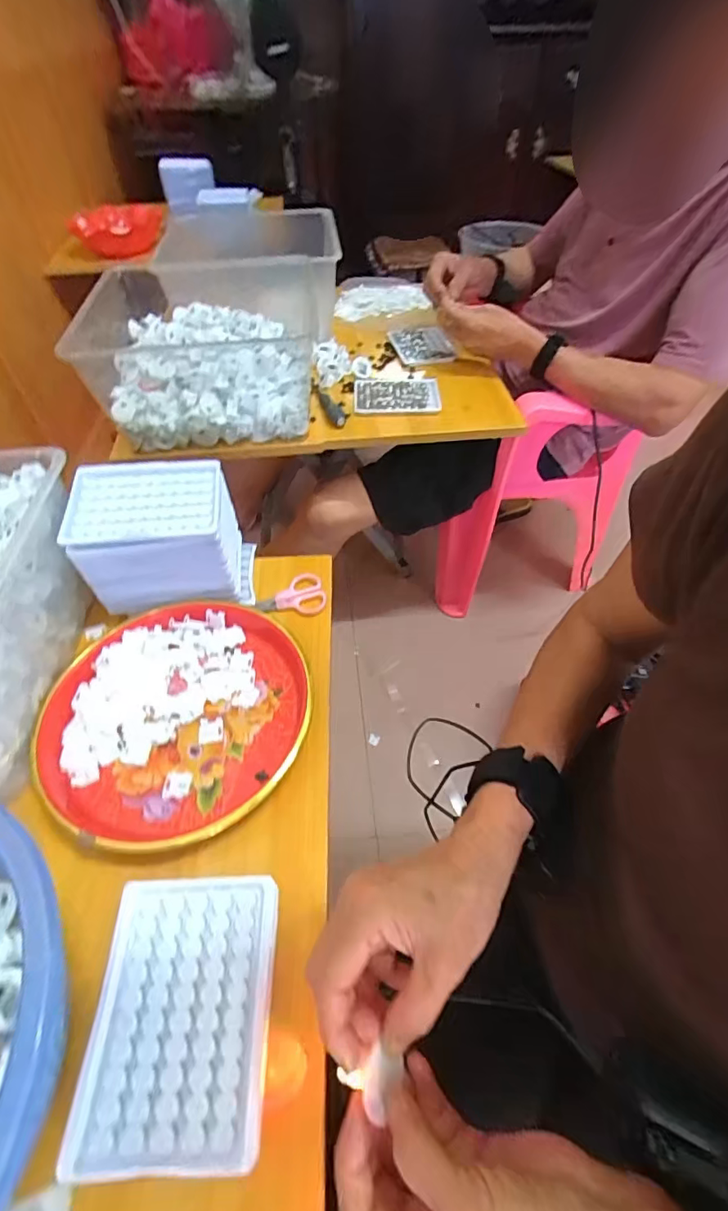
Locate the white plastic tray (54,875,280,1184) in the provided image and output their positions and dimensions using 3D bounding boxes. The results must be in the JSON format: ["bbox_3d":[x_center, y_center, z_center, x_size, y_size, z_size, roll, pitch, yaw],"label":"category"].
[{"bbox_3d":[-0.105,0.237,0.293,0.099,0.028,0.128,-2,50,0],"label":"white plastic tray"}]

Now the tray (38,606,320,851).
[{"bbox_3d":[-0.156,0.091,0.419,0.215,0.026,0.210,0,50,1],"label":"tray"}]

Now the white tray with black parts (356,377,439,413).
[{"bbox_3d":[0.051,-0.328,0.771,0.131,0.013,0.111,-2,50,0],"label":"white tray with black parts"}]

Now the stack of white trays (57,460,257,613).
[{"bbox_3d":[-0.192,-0.063,0.483,0.137,0.110,0.096,-8,50,-6],"label":"stack of white trays"}]

